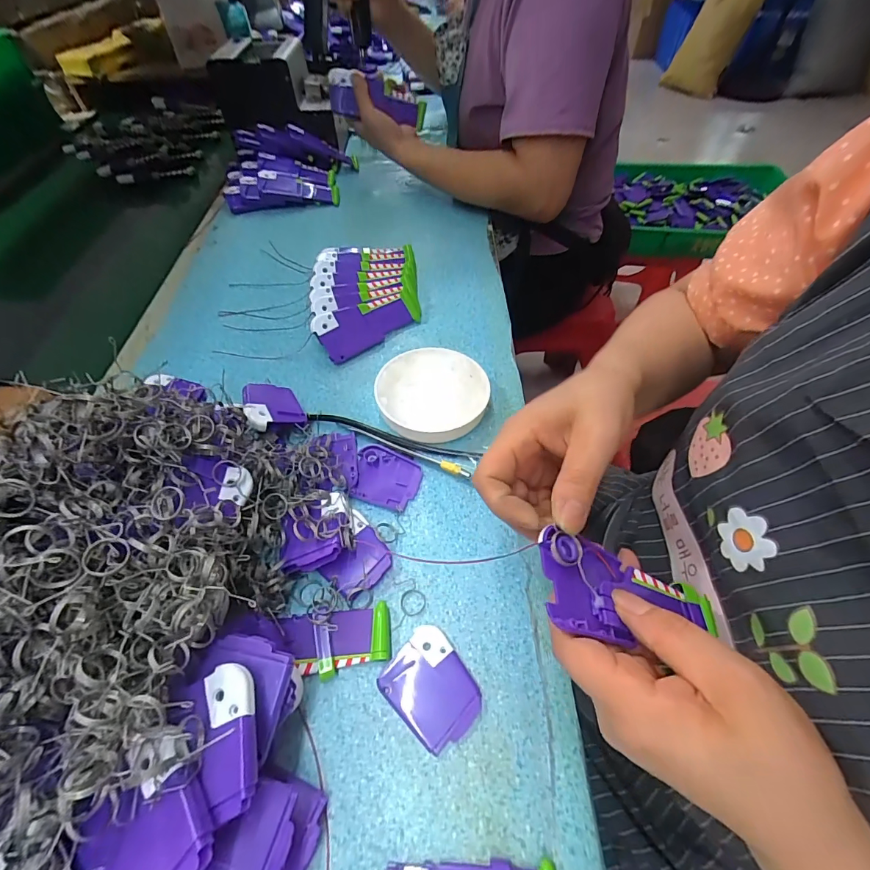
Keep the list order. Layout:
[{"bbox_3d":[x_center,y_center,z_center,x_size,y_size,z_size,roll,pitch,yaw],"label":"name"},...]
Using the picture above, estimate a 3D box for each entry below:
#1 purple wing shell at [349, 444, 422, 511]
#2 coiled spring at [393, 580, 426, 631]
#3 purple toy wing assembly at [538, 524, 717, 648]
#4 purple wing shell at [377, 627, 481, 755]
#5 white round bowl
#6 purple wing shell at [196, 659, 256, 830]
[{"bbox_3d":[-0.043,0.036,0.361,0.059,0.007,0.052,12,55,9],"label":"purple wing shell"},{"bbox_3d":[-0.019,0.123,0.303,0.023,0.004,0.033,-5,54,-3],"label":"coiled spring"},{"bbox_3d":[0.106,0.085,0.224,0.112,0.013,0.050,17,51,-22],"label":"purple toy wing assembly"},{"bbox_3d":[-0.001,0.164,0.269,0.052,0.008,0.062,-39,62,-24],"label":"purple wing shell"},{"bbox_3d":[-0.002,-0.041,0.406,0.105,0.025,0.105,0,54,0],"label":"white round bowl"},{"bbox_3d":[-0.100,0.146,0.200,0.025,0.006,0.062,-11,56,-9],"label":"purple wing shell"}]

